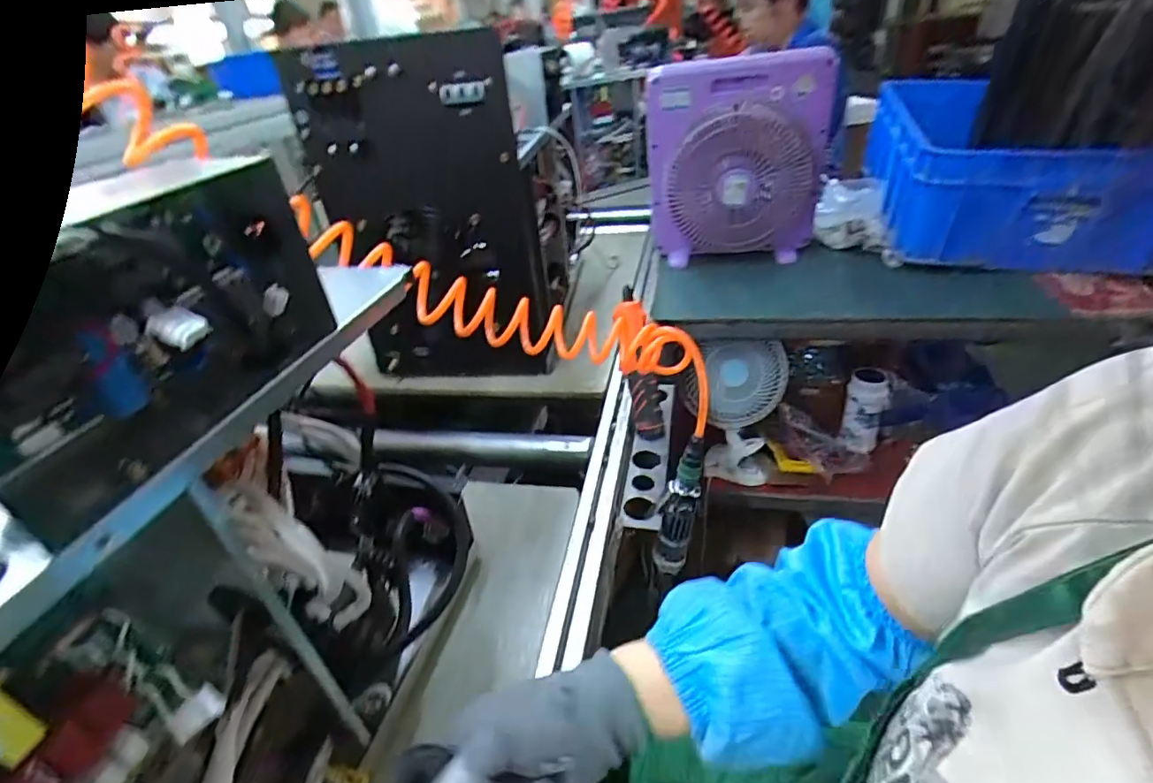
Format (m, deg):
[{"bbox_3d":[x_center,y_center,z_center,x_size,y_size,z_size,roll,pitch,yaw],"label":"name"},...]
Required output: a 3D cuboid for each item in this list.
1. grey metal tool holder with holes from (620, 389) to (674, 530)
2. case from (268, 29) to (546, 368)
[{"bbox_3d":[0.101,0.083,0.750,0.052,0.022,0.267,2,35,13],"label":"grey metal tool holder with holes"},{"bbox_3d":[-0.205,-0.216,0.761,0.290,0.456,0.067,-2,35,9],"label":"case"}]

